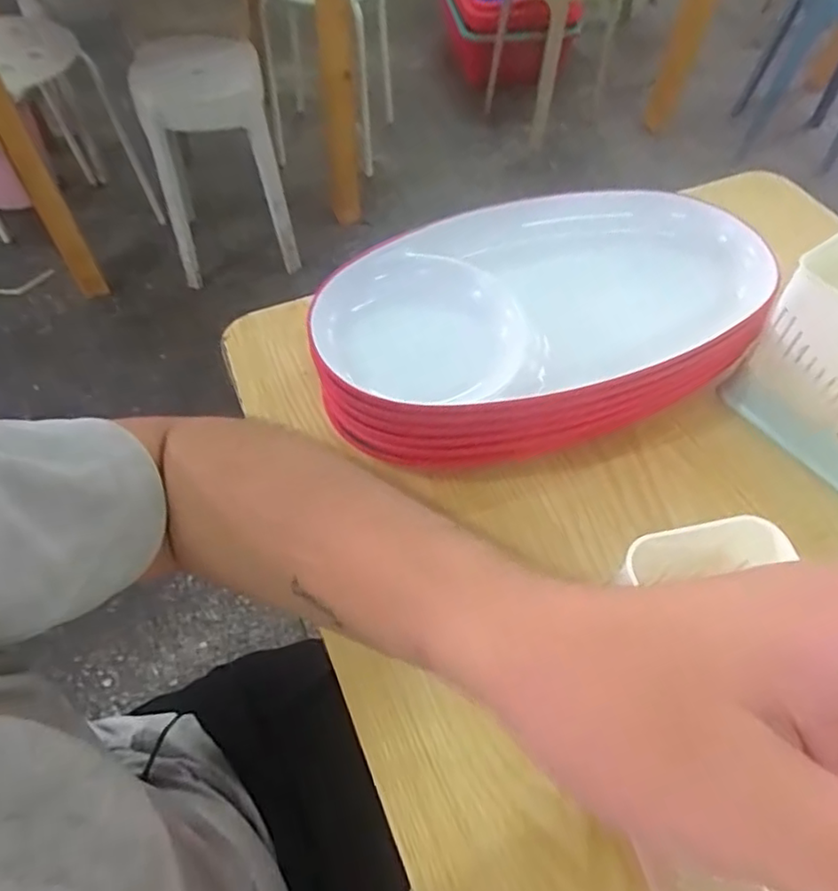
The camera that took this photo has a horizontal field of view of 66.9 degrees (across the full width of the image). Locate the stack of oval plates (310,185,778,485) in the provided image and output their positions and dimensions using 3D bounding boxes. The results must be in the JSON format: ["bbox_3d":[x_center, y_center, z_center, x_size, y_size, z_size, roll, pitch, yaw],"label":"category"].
[{"bbox_3d":[0.086,-0.090,0.448,0.316,0.069,0.174,-16,59,-12],"label":"stack of oval plates"}]

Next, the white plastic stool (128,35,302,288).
[{"bbox_3d":[-0.491,-0.695,1.529,0.286,0.504,0.305,-14,58,-10],"label":"white plastic stool"}]

